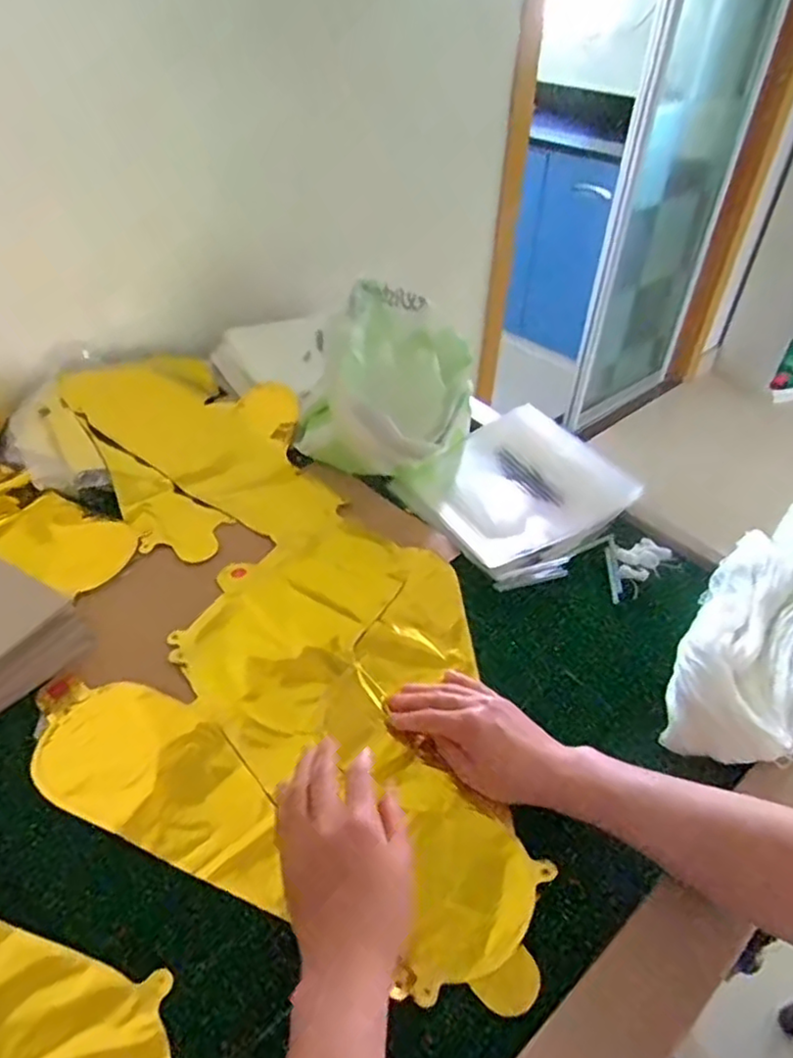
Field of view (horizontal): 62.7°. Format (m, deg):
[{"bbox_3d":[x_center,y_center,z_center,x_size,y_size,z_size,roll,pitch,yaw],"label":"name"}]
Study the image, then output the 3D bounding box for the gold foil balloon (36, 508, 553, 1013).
[{"bbox_3d":[-0.041,0.166,0.538,0.397,0.028,0.397,34,51,29],"label":"gold foil balloon"}]

